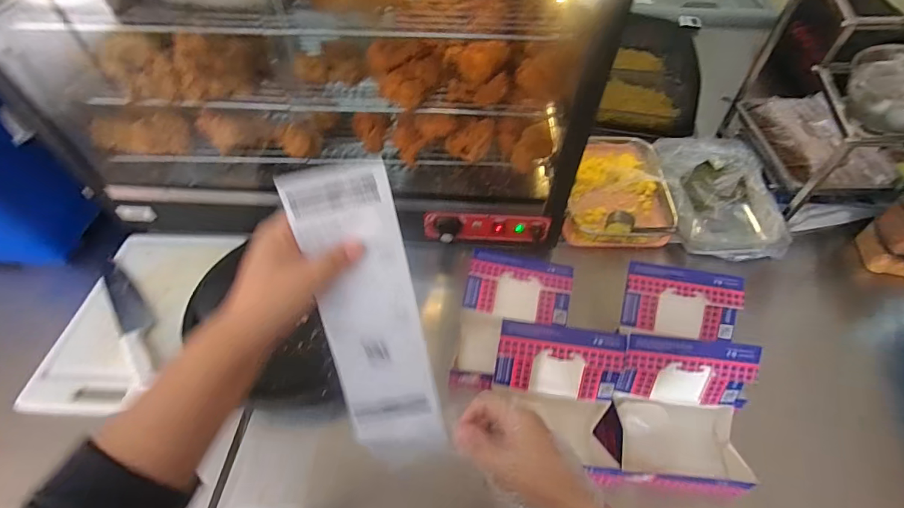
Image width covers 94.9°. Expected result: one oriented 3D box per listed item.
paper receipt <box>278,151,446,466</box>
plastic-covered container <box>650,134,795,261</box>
[{"bbox_3d":[-0.065,0.059,0.346,0.077,0.263,0.009,-12,17,-3],"label":"paper receipt"},{"bbox_3d":[0.571,-0.122,0.905,0.216,0.107,0.304,4,52,3],"label":"plastic-covered container"}]

